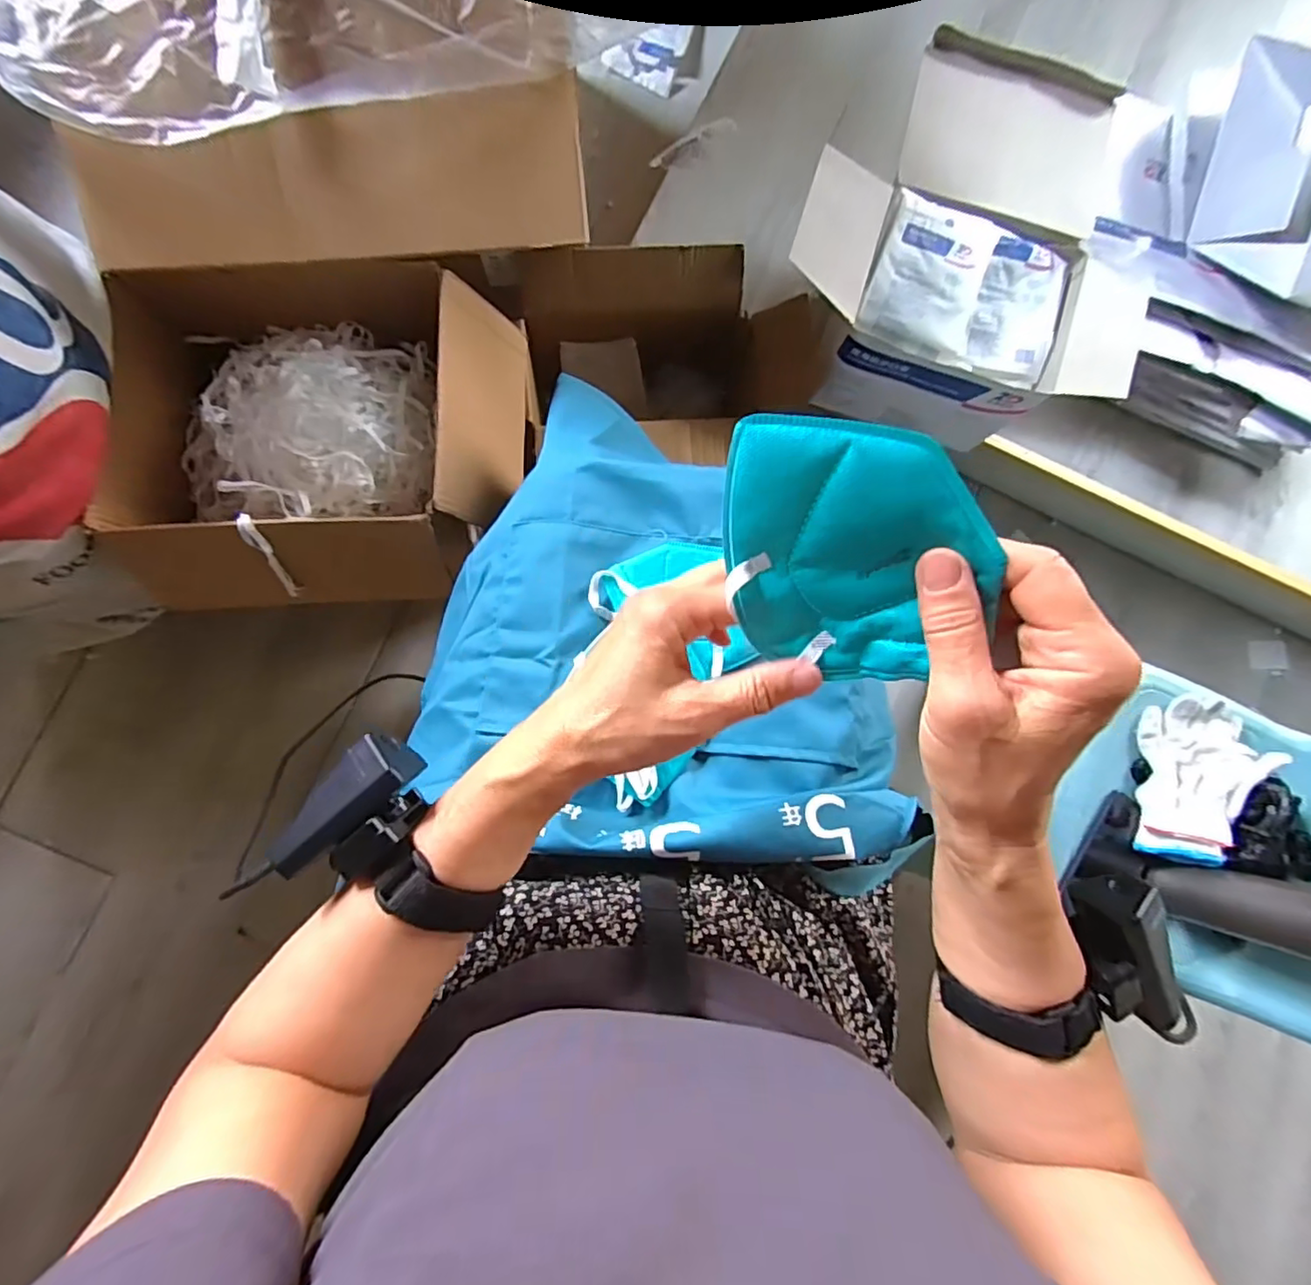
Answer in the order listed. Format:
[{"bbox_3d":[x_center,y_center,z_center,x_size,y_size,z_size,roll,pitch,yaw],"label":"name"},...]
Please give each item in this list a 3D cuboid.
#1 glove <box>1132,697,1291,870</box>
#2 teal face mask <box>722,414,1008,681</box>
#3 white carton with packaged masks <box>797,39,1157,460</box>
[{"bbox_3d":[0.597,0.150,0.655,0.114,0.055,0.181,7,73,34],"label":"glove"},{"bbox_3d":[0.082,-0.035,0.245,0.101,0.007,0.114,-2,121,19],"label":"teal face mask"},{"bbox_3d":[0.396,-0.495,0.787,0.417,0.188,0.381,17,84,-2],"label":"white carton with packaged masks"}]

